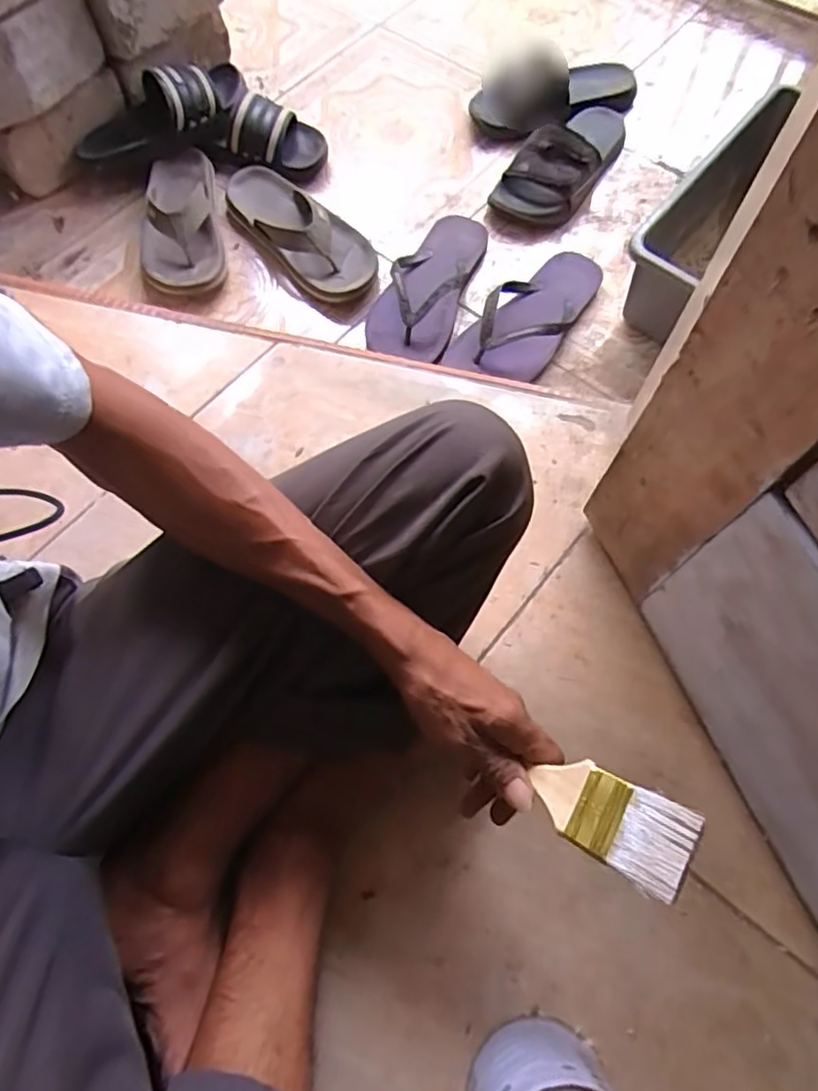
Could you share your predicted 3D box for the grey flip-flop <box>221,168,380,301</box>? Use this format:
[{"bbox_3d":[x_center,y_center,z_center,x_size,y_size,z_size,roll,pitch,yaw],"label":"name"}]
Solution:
[{"bbox_3d":[-0.151,-0.440,0.858,0.113,0.062,0.294,-39,72,-13],"label":"grey flip-flop"}]

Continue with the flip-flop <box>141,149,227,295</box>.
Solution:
[{"bbox_3d":[-0.320,-0.452,0.859,0.109,0.058,0.262,-11,68,-3],"label":"flip-flop"}]

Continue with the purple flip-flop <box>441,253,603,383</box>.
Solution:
[{"bbox_3d":[0.156,-0.298,0.786,0.112,0.056,0.253,34,73,13],"label":"purple flip-flop"}]

